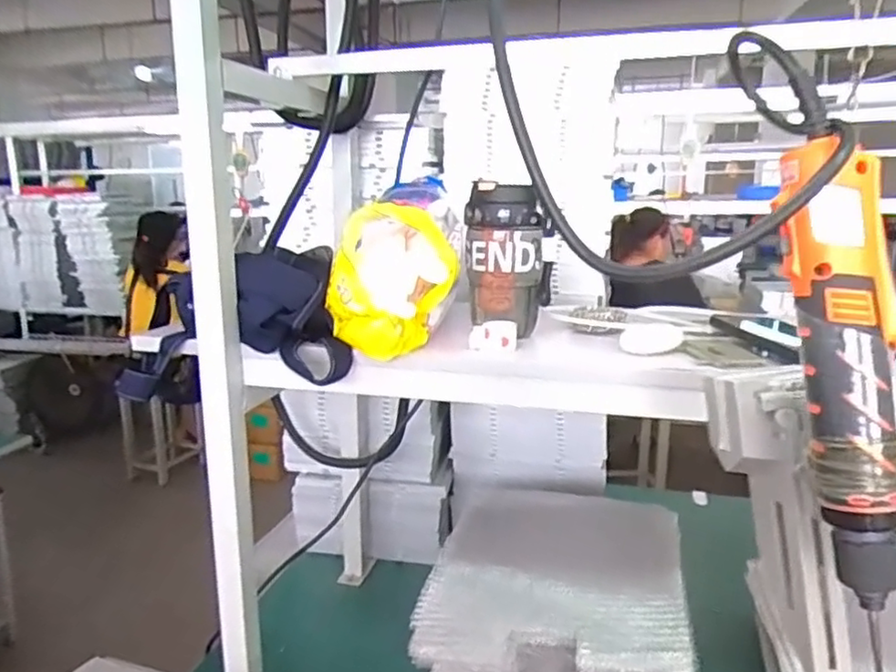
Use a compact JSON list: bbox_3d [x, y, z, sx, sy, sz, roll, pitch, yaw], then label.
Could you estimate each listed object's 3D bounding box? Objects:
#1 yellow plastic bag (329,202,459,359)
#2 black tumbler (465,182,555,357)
[{"bbox_3d":[-0.055,-0.054,0.639,0.106,0.134,0.096,-6,14,-22],"label":"yellow plastic bag"},{"bbox_3d":[0.057,-0.071,0.670,0.085,0.158,0.079,-1,13,0],"label":"black tumbler"}]

